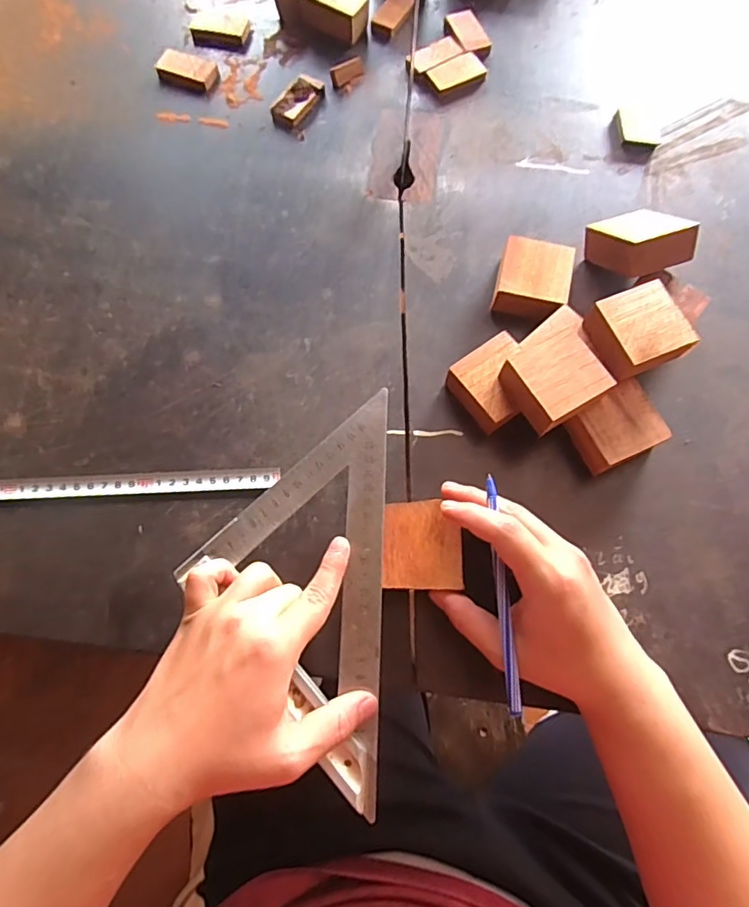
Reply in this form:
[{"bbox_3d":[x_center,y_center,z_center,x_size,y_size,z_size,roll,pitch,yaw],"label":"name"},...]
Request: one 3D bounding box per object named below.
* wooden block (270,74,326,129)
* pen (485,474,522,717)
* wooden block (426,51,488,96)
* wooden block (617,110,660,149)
[{"bbox_3d":[-0.072,-0.338,0.496,0.030,0.012,0.057,32,74,9],"label":"wooden block"},{"bbox_3d":[0.078,0.083,0.316,0.007,0.005,0.142,-3,77,-2],"label":"pen"},{"bbox_3d":[0.081,-0.371,0.505,0.058,0.009,0.031,-28,75,-9],"label":"wooden block"},{"bbox_3d":[0.250,-0.310,0.492,0.034,0.006,0.041,-3,72,-2],"label":"wooden block"}]

